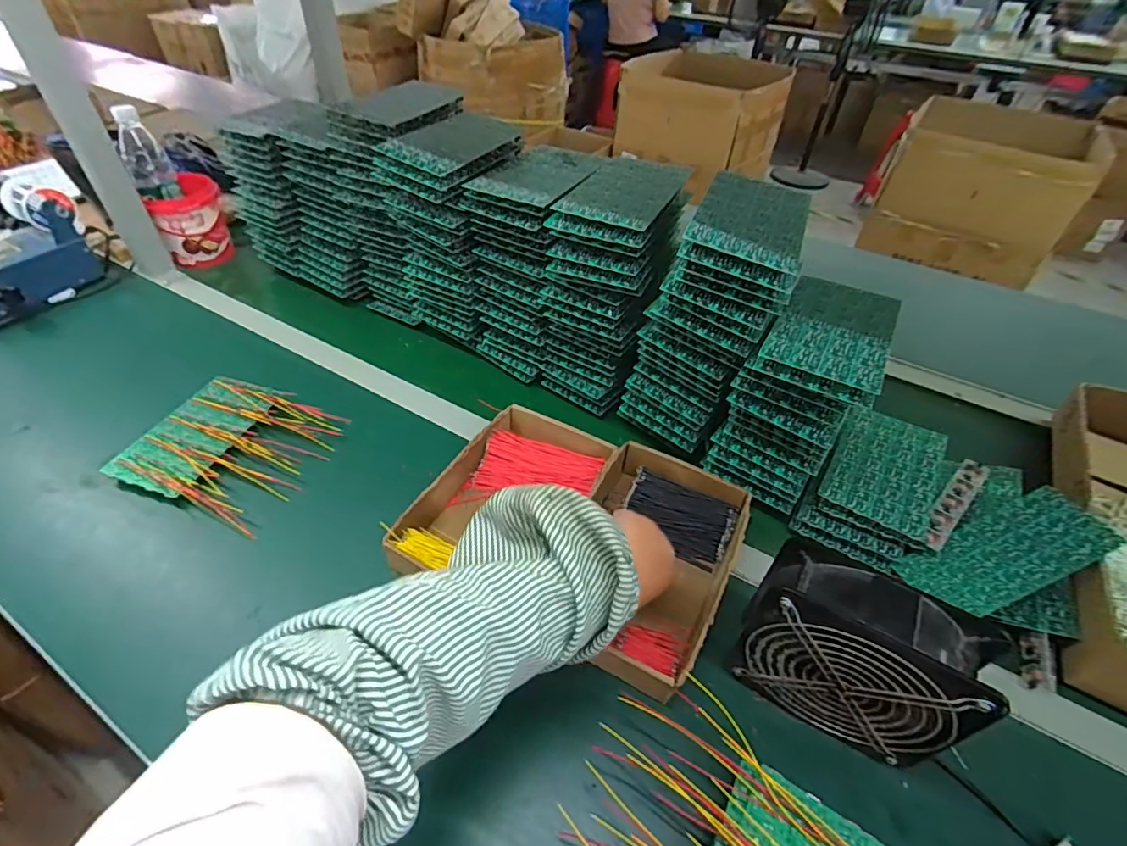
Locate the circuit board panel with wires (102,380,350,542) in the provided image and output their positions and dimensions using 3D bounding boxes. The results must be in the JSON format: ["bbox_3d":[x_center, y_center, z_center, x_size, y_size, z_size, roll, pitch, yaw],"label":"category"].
[{"bbox_3d":[-0.380,0.028,0.627,0.198,0.027,0.173,16,45,13],"label":"circuit board panel with wires"}]

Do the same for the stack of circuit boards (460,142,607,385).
[{"bbox_3d":[-0.035,-0.208,0.722,0.121,0.249,0.159,23,47,19],"label":"stack of circuit boards"}]

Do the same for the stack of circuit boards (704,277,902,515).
[{"bbox_3d":[0.257,-0.033,0.596,0.122,0.179,0.176,23,47,20],"label":"stack of circuit boards"}]

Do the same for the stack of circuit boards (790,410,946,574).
[{"bbox_3d":[0.354,0.065,0.611,0.117,0.037,0.214,27,49,22],"label":"stack of circuit boards"}]

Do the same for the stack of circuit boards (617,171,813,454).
[{"bbox_3d":[0.172,-0.120,0.612,0.131,0.239,0.167,22,47,18],"label":"stack of circuit boards"}]

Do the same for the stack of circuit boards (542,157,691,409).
[{"bbox_3d":[0.061,-0.167,0.684,0.117,0.249,0.177,20,47,17],"label":"stack of circuit boards"}]

